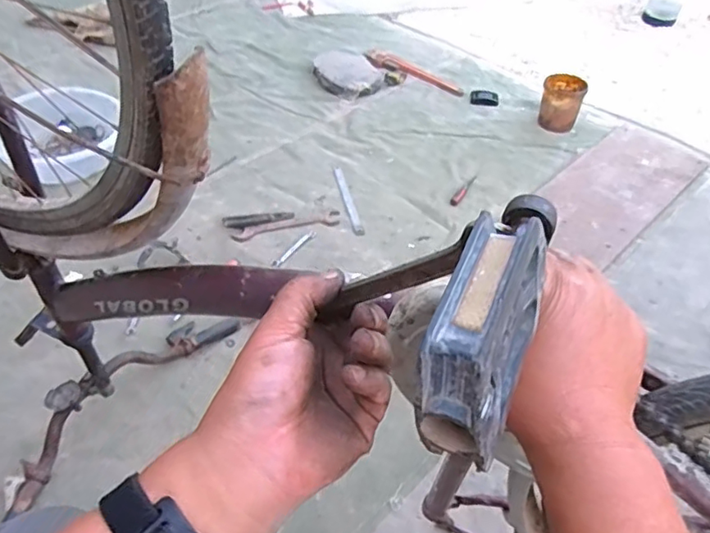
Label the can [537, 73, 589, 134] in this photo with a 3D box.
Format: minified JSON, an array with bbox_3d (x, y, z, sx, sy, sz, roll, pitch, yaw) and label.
[{"bbox_3d":[0.593,-0.470,1.677,0.116,0.129,0.114,2,47,-2],"label":"can"}]

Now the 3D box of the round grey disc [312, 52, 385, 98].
[{"bbox_3d":[-0.021,-0.593,1.778,0.206,0.057,0.214,2,50,-2],"label":"round grey disc"}]

